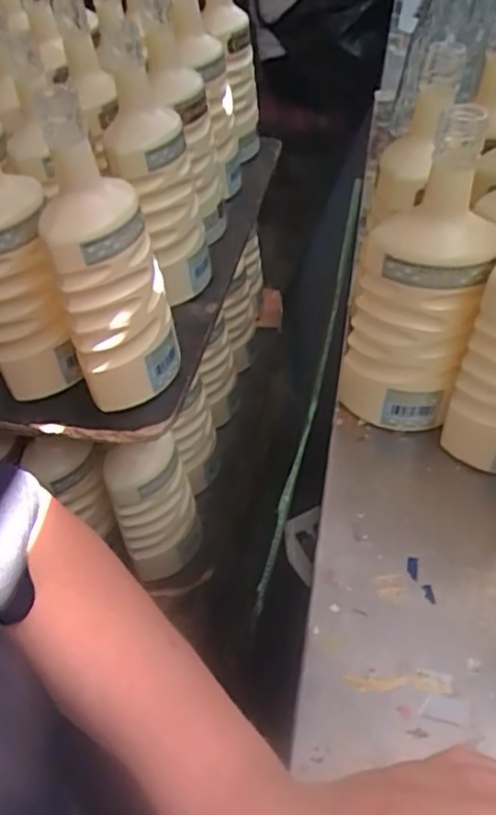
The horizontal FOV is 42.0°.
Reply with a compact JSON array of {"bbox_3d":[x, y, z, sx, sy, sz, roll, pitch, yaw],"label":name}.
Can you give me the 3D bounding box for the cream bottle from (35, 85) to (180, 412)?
[{"bbox_3d":[-0.103,-0.103,0.485,0.072,0.232,0.064,-7,45,2],"label":"cream bottle"}]

